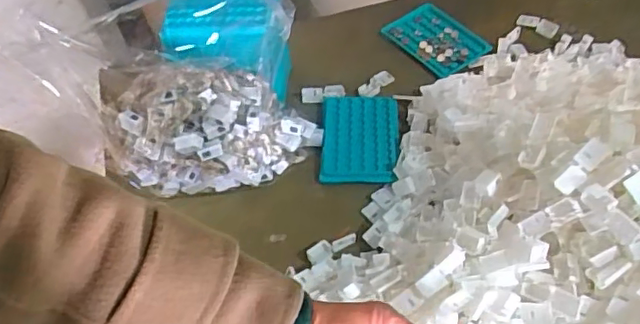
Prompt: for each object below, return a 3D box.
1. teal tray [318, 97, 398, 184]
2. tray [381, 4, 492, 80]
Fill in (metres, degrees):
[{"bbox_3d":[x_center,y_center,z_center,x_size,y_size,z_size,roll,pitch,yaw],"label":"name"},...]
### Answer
[{"bbox_3d":[0.047,-0.027,0.694,0.089,0.012,0.123,1,53,6],"label":"teal tray"},{"bbox_3d":[0.161,-0.172,0.797,0.093,0.011,0.128,-34,57,-19],"label":"tray"}]

